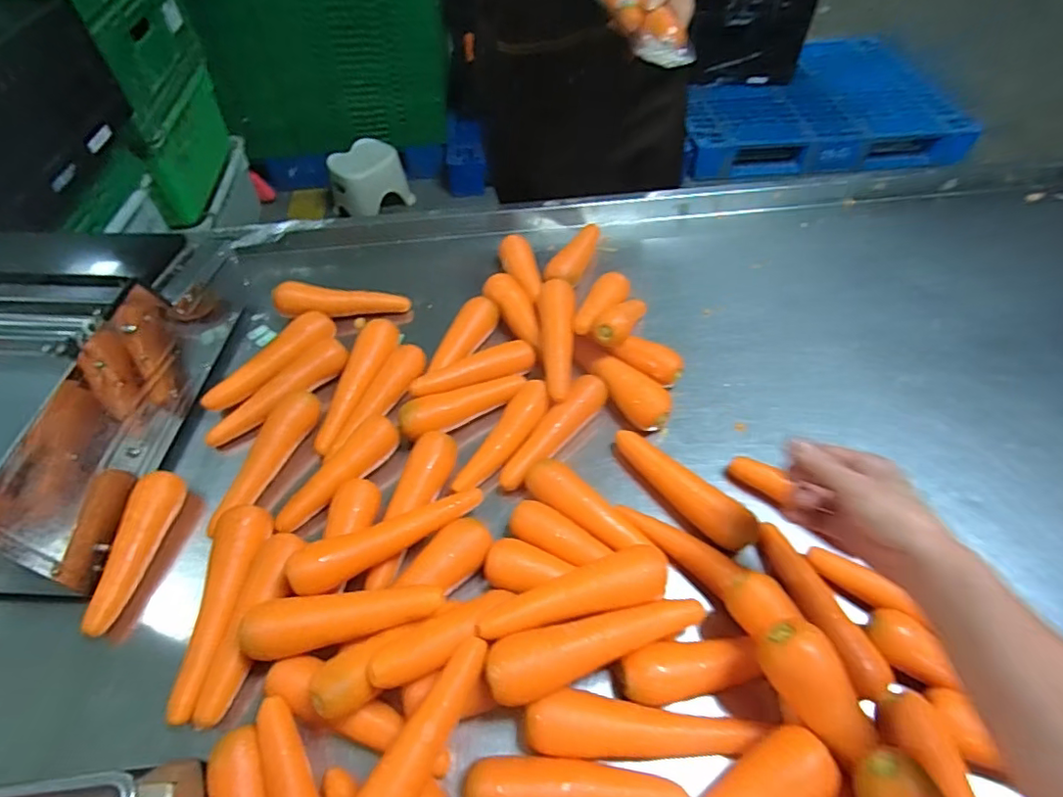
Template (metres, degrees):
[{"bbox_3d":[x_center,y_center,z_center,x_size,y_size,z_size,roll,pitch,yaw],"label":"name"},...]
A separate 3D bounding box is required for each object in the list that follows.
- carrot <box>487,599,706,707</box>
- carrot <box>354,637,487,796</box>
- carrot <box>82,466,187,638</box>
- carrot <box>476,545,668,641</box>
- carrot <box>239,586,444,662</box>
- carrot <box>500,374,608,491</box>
[{"bbox_3d":[0.055,0.195,0.451,0.184,0.038,0.047,-19,55,-12],"label":"carrot"},{"bbox_3d":[-0.086,0.267,0.407,0.045,0.052,0.185,23,57,18],"label":"carrot"},{"bbox_3d":[-0.394,0.147,0.547,0.035,0.034,0.158,1,53,3],"label":"carrot"},{"bbox_3d":[0.038,0.172,0.476,0.169,0.035,0.041,-14,54,-9],"label":"carrot"},{"bbox_3d":[-0.161,0.192,0.479,0.166,0.039,0.050,-6,53,-3],"label":"carrot"},{"bbox_3d":[0.023,0.035,0.620,0.042,0.035,0.165,35,61,26],"label":"carrot"}]

